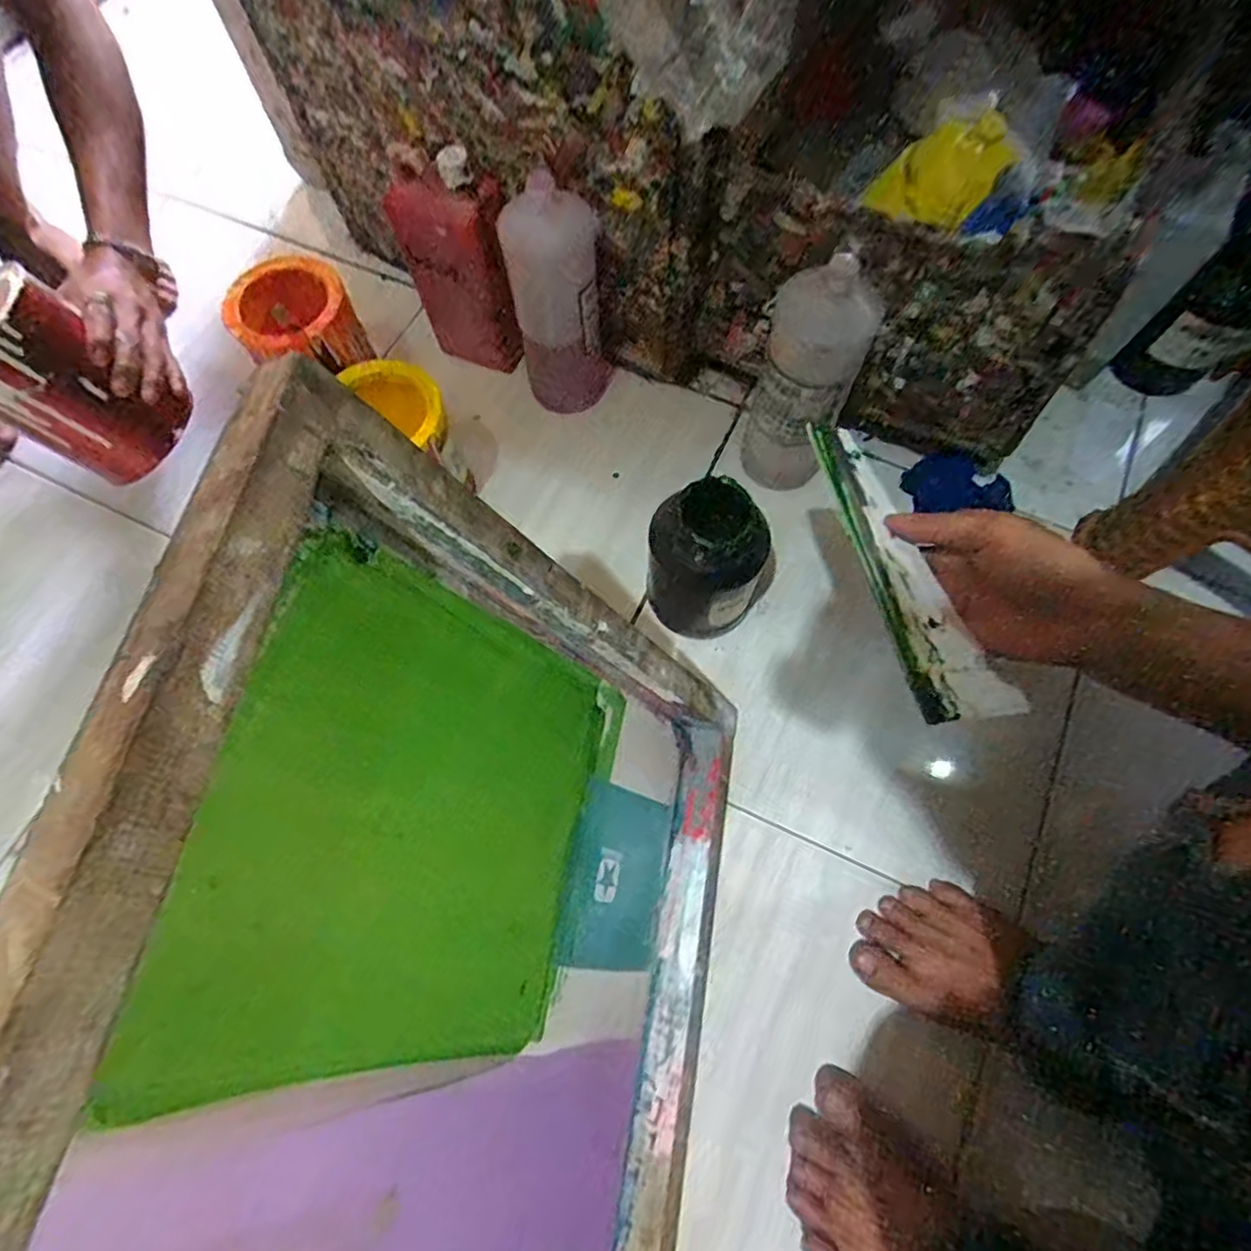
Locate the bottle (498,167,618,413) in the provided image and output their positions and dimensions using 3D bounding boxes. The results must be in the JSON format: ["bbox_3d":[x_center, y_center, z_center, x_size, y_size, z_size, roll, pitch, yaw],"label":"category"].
[{"bbox_3d":[-0.059,-0.315,0.639,0.089,0.225,0.075,10,62,13],"label":"bottle"}]

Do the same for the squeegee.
[{"bbox_3d":[0.172,-0.037,0.406,0.076,0.009,0.195,-3,66,-28],"label":"squeegee"}]

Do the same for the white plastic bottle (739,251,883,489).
[{"bbox_3d":[0.156,-0.212,0.586,0.080,0.209,0.073,17,69,7],"label":"white plastic bottle"}]

